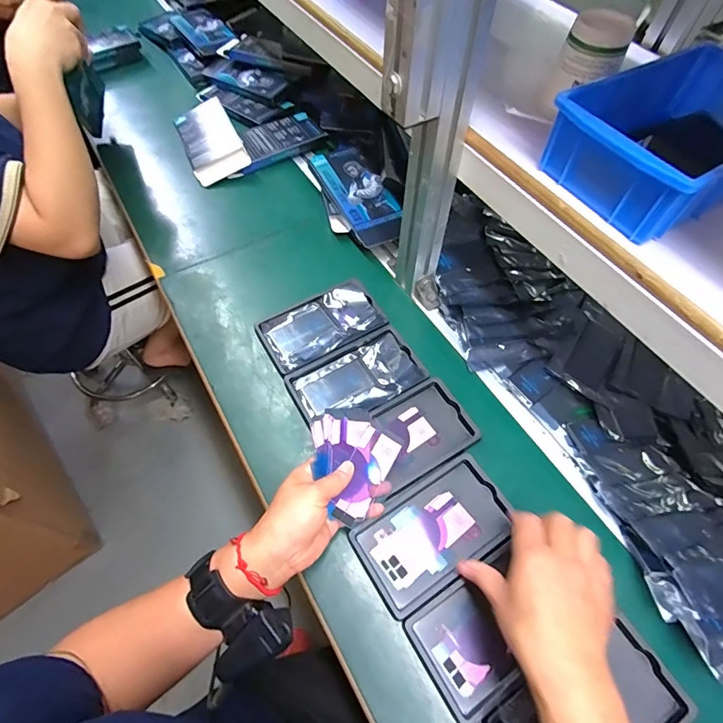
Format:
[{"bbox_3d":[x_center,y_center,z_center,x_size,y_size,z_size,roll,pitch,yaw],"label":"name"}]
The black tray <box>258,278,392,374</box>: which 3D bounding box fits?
[{"bbox_3d":[-0.053,-0.049,0.567,0.157,0.015,0.100,-30,64,-18],"label":"black tray"}]

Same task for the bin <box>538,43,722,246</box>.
[{"bbox_3d":[0.266,-0.188,0.362,0.195,0.063,0.127,-27,63,-17],"label":"bin"}]

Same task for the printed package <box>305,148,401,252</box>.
[{"bbox_3d":[-0.002,-0.261,0.658,0.084,0.010,0.186,-27,74,-13],"label":"printed package"}]

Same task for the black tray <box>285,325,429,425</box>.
[{"bbox_3d":[-0.006,0.020,0.528,0.155,0.015,0.096,-26,63,-17],"label":"black tray"}]

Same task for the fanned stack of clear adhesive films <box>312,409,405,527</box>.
[{"bbox_3d":[-0.015,0.096,0.432,0.090,0.012,0.096,34,67,-1],"label":"fanned stack of clear adhesive films"}]

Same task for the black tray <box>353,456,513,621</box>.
[{"bbox_3d":[0.077,0.176,0.441,0.160,0.021,0.094,-27,63,-17],"label":"black tray"}]

